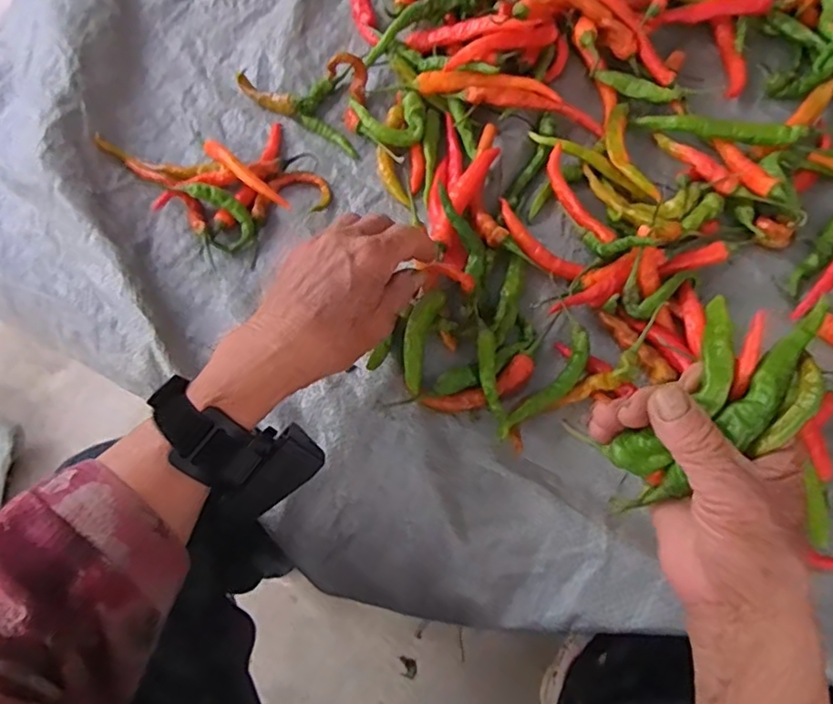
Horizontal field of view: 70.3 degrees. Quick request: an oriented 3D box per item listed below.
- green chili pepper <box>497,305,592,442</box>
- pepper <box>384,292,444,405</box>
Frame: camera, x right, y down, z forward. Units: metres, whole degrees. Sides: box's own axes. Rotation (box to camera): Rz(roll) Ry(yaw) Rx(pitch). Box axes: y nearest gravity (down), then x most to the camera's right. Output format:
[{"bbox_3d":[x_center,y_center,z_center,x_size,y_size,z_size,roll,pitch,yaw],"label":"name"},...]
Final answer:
[{"bbox_3d":[0.091,0.019,0.398,0.030,0.021,0.104,27,71,12],"label":"green chili pepper"},{"bbox_3d":[0.000,-0.002,0.404,0.019,0.010,0.083,13,81,7],"label":"pepper"}]

